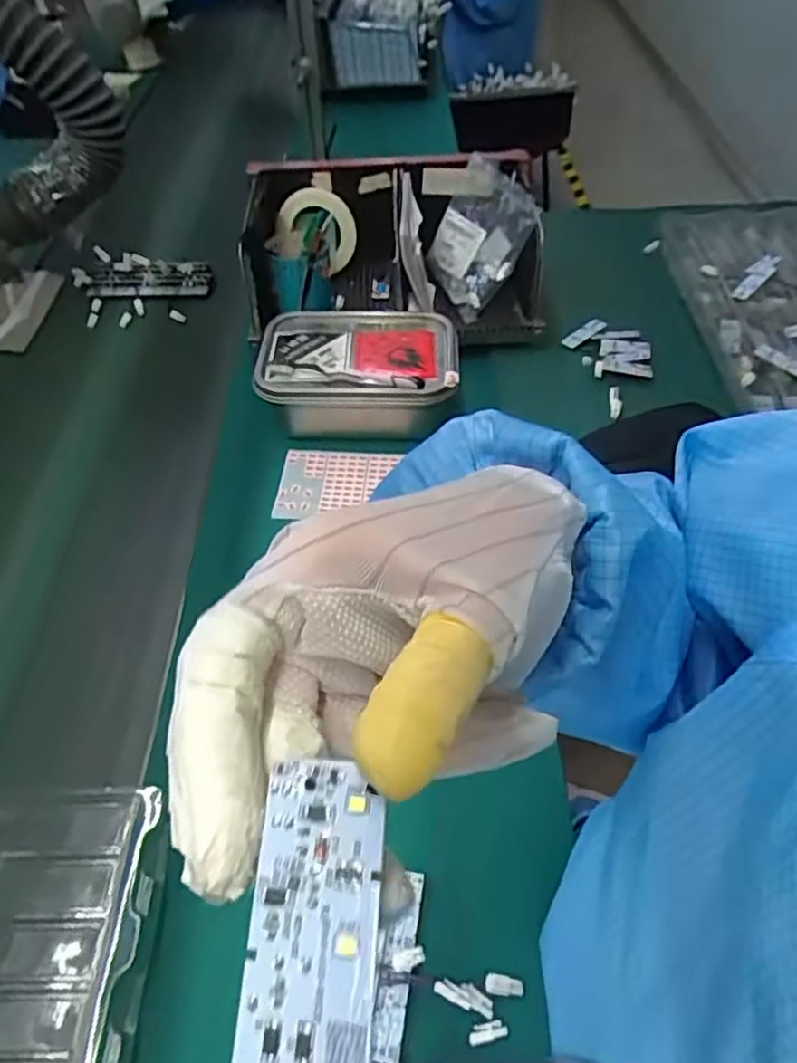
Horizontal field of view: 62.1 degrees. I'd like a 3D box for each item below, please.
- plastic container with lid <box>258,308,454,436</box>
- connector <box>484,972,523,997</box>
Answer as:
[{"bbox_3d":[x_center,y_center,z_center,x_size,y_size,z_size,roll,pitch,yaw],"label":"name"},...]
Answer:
[{"bbox_3d":[-0.047,-0.200,0.835,0.233,0.086,0.165,2,51,5],"label":"plastic container with lid"},{"bbox_3d":[0.075,0.323,0.470,0.027,0.004,0.012,4,52,7],"label":"connector"}]

